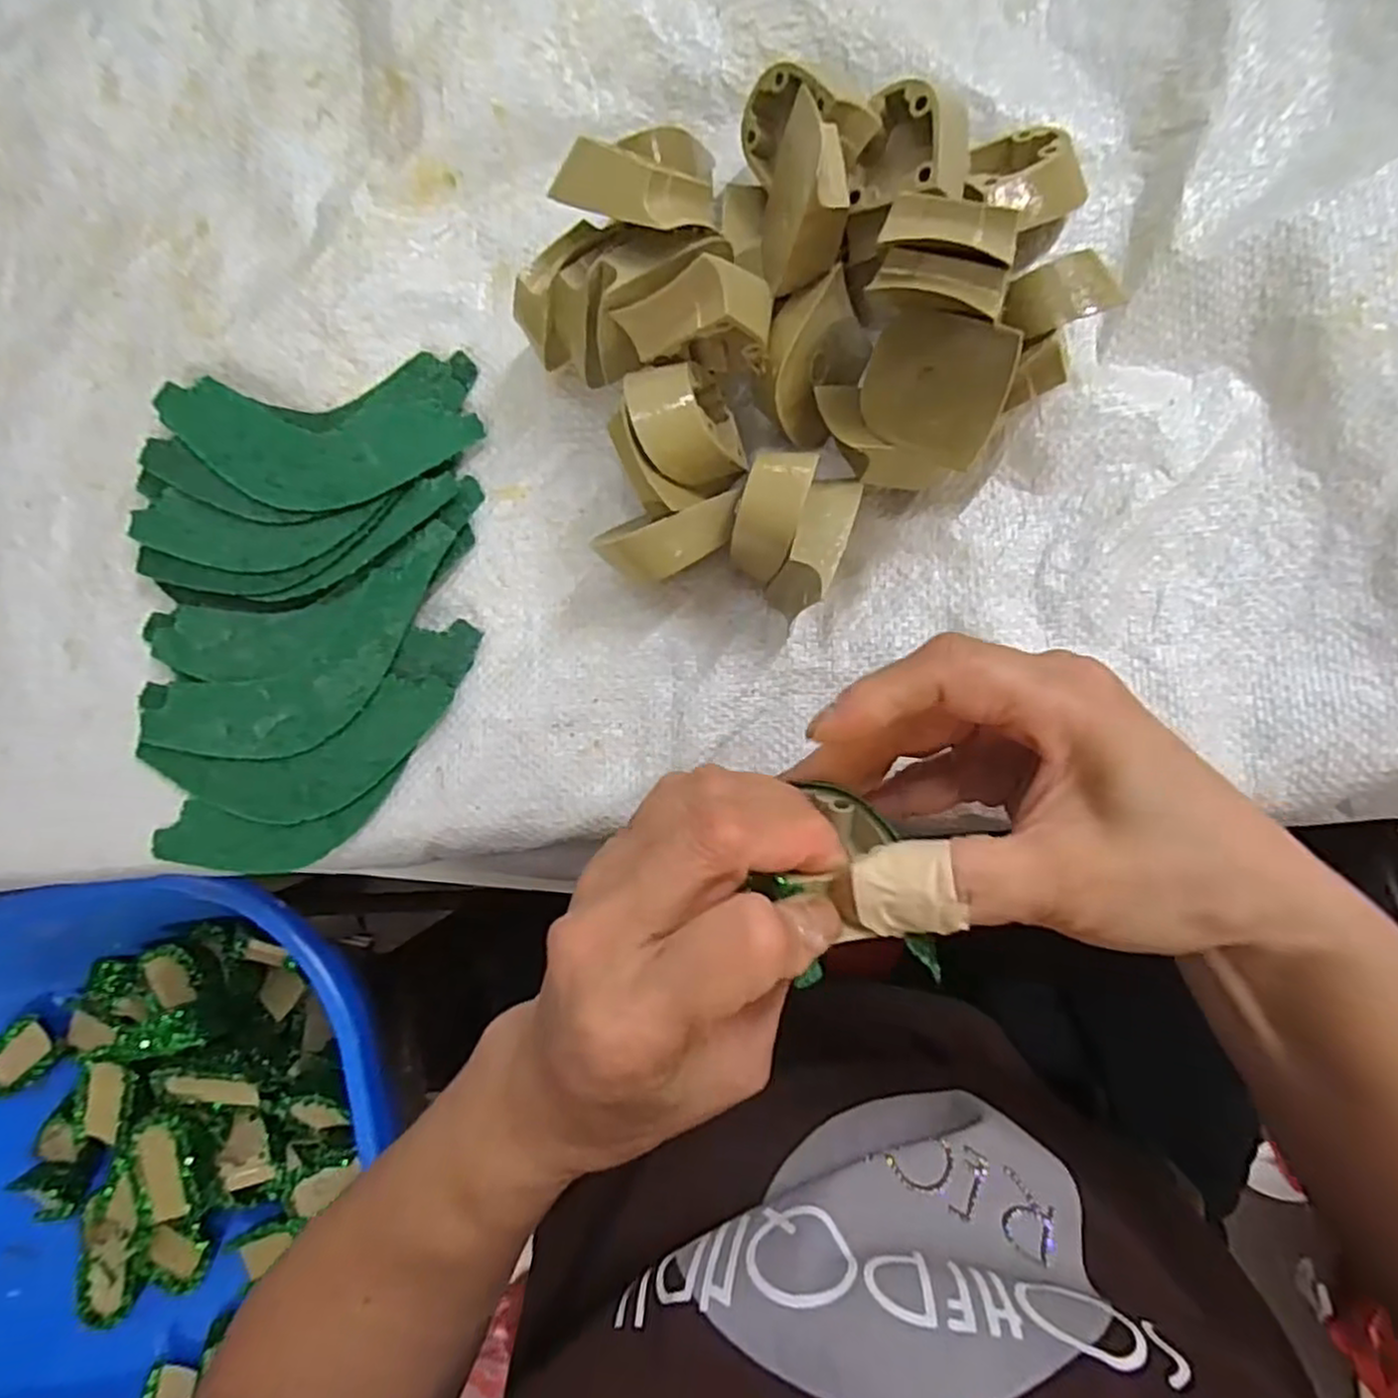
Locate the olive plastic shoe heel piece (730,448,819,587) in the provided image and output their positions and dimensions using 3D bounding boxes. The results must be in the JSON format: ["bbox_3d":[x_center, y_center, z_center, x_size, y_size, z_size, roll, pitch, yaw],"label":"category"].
[{"bbox_3d":[0.024,-0.062,0.251,0.021,0.021,0.040,21,88,8],"label":"olive plastic shoe heel piece"}]

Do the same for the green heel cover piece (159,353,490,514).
[{"bbox_3d":[-0.157,-0.108,0.309,0.124,0.012,0.058,-8,84,6],"label":"green heel cover piece"}]

